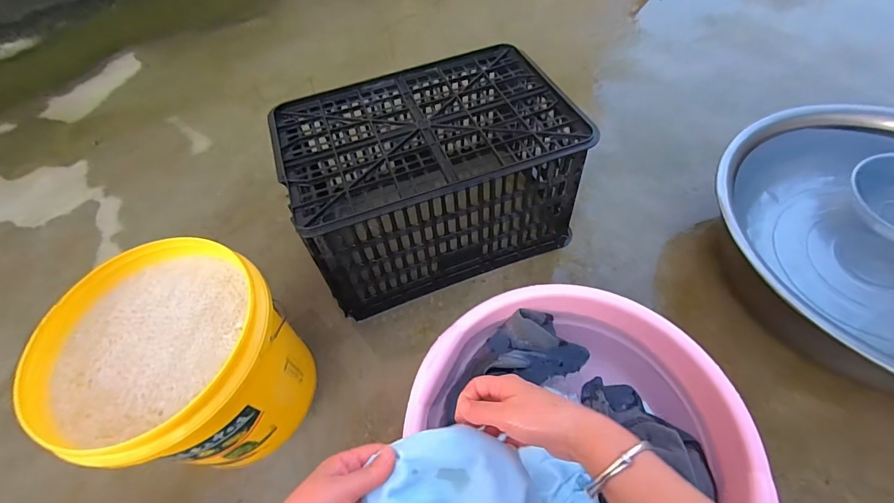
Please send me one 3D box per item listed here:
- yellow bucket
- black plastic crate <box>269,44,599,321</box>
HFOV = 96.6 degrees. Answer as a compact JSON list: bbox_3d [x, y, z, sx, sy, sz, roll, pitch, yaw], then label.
[{"bbox_3d":[-0.331,0.163,0.547,0.244,0.266,0.238,-2,56,3],"label":"yellow bucket"},{"bbox_3d":[-0.029,-0.136,0.739,0.458,0.249,0.314,-21,56,-11],"label":"black plastic crate"}]

